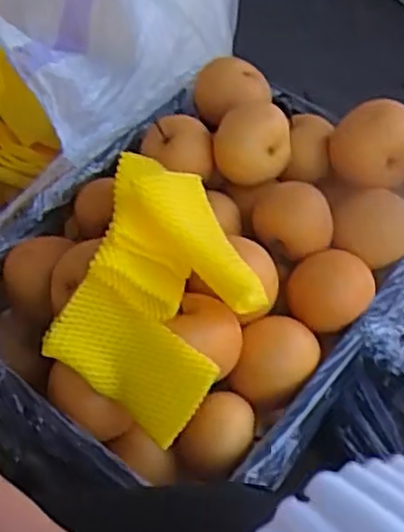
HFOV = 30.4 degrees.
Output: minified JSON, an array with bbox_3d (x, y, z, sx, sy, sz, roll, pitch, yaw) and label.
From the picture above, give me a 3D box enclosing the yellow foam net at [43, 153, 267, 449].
[{"bbox_3d":[-0.035,0.018,0.640,0.160,0.103,0.203,27,57,16],"label":"yellow foam net"}]

